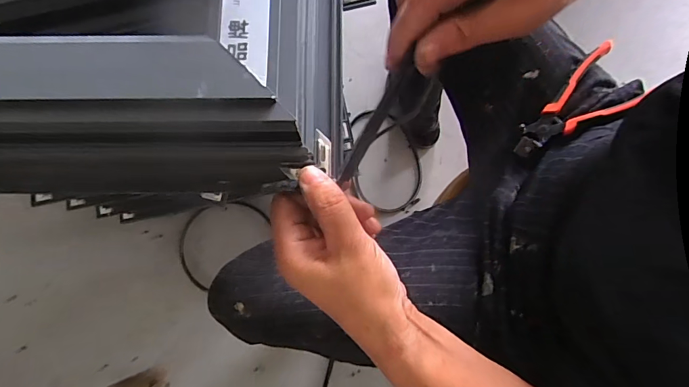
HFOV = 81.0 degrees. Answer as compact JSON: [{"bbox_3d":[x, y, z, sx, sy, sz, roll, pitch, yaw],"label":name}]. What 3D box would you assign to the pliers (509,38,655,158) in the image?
[{"bbox_3d":[0.283,-0.100,0.484,0.074,0.028,0.165,45,95,9],"label":"pliers"}]

